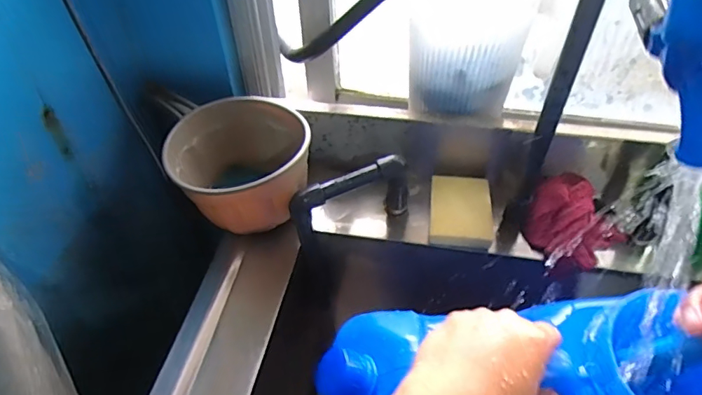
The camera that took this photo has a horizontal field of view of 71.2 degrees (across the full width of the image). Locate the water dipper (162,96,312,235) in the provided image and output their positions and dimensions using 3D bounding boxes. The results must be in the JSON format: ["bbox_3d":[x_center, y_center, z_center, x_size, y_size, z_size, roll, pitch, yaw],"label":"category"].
[{"bbox_3d":[-0.135,-0.038,0.618,0.153,0.102,0.158,-29,52,-23],"label":"water dipper"}]

